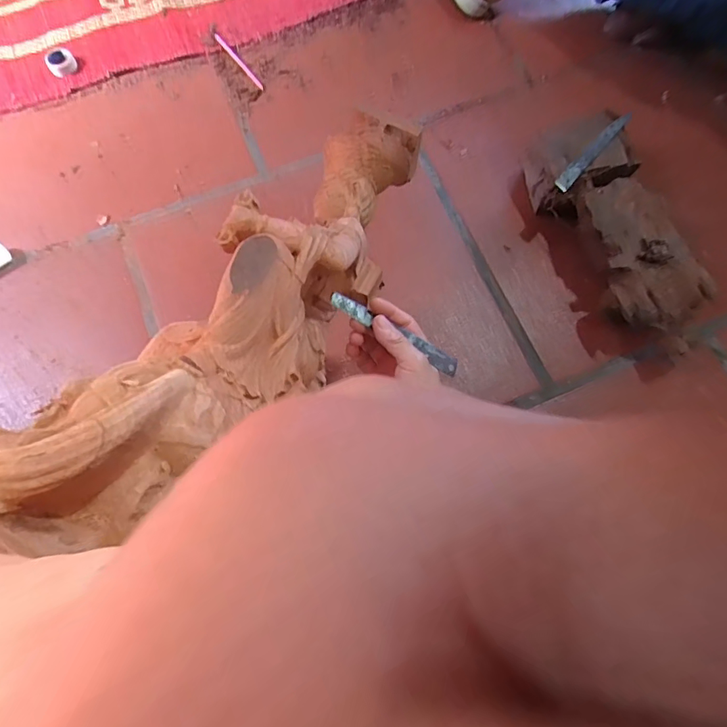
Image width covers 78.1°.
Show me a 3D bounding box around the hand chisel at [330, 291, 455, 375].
[{"bbox_3d":[0.030,-0.030,0.435,0.139,0.012,0.020,29,77,-4],"label":"hand chisel"}]

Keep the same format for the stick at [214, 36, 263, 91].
[{"bbox_3d":[-0.226,-0.548,0.809,0.011,0.004,0.146,-37,79,-9],"label":"stick"}]

